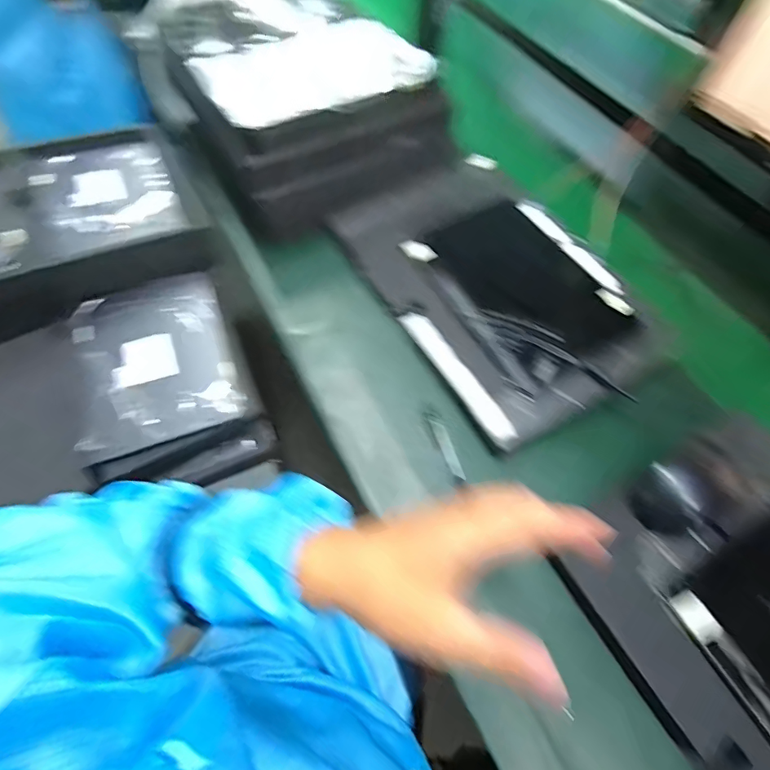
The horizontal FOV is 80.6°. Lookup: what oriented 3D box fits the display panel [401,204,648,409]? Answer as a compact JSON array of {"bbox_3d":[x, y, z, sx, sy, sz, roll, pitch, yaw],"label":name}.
[{"bbox_3d":[0.170,-0.123,0.544,0.186,0.018,0.249,-25,64,-16],"label":"display panel"}]

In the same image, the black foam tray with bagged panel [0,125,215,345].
[{"bbox_3d":[-0.509,-0.242,0.663,0.435,0.065,0.315,-27,65,-17],"label":"black foam tray with bagged panel"}]

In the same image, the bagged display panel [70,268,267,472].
[{"bbox_3d":[-0.298,-0.043,0.592,0.194,0.016,0.253,-18,63,-13],"label":"bagged display panel"}]

